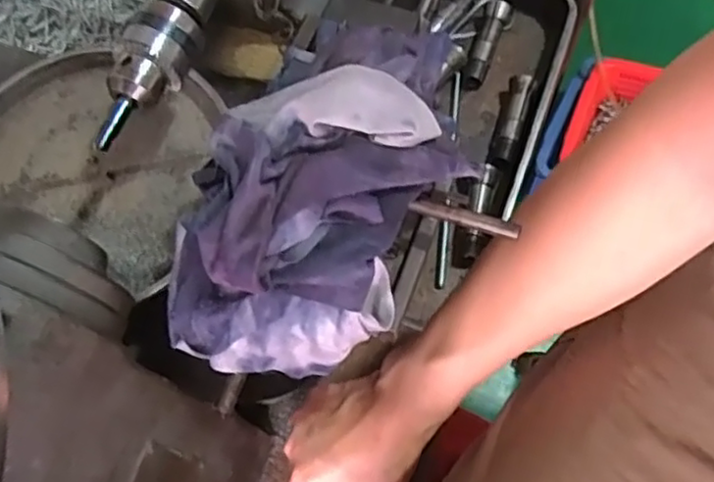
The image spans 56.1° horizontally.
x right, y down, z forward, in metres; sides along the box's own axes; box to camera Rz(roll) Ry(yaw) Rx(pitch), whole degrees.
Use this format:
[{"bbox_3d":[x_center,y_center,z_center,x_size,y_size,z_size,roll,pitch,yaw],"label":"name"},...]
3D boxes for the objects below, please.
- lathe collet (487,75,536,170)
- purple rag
[{"bbox_3d":[0.125,-0.094,0.539,0.016,0.022,0.083,18,70,8],"label":"lathe collet"},{"bbox_3d":[-0.010,-0.028,0.286,0.097,0.057,0.179,28,72,12],"label":"purple rag"}]

